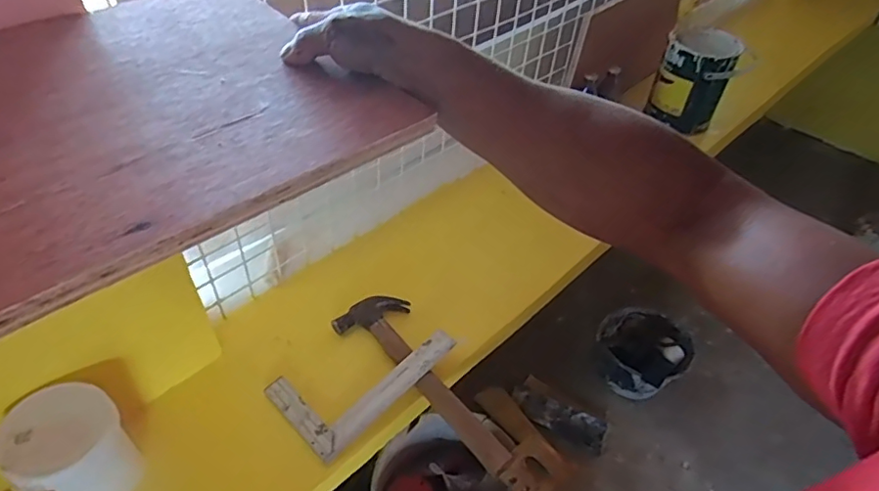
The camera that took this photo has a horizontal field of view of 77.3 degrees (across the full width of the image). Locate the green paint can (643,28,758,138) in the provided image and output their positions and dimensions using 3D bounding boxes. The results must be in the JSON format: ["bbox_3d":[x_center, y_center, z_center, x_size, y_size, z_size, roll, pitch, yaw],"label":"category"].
[{"bbox_3d":[0.616,-0.391,1.316,0.181,0.208,0.166,2,45,-2],"label":"green paint can"}]

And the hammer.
[{"bbox_3d":[-0.007,0.188,0.839,0.341,0.034,0.118,36,53,28],"label":"hammer"}]

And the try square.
[{"bbox_3d":[-0.115,0.183,0.832,0.257,0.020,0.141,-39,71,-23],"label":"try square"}]

